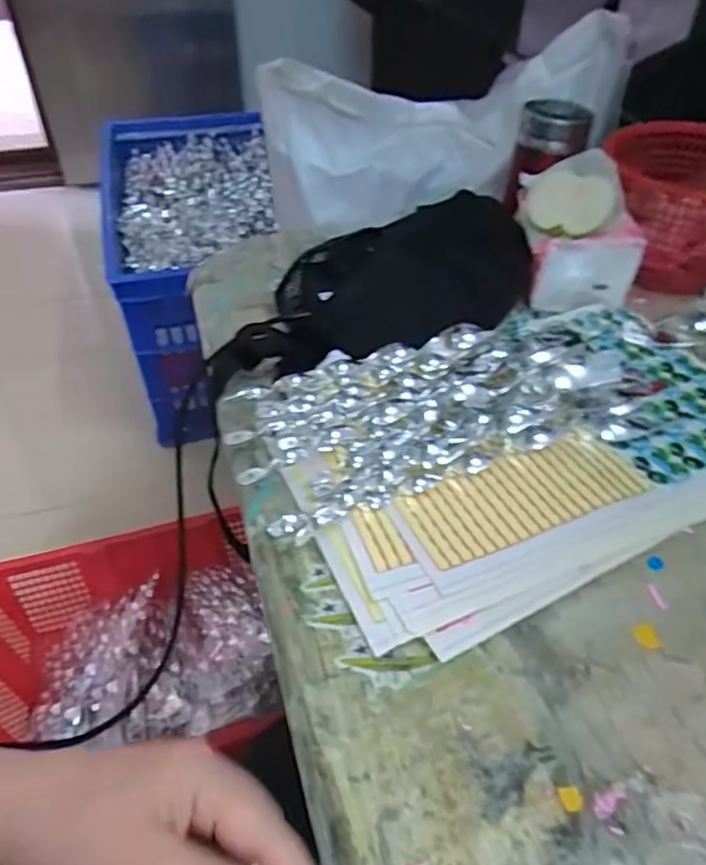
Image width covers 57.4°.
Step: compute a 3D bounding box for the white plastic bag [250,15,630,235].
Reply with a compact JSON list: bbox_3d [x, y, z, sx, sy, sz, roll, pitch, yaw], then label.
[{"bbox_3d":[0.111,-0.375,0.789,0.429,0.165,0.164,-20,48,-21],"label":"white plastic bag"}]

